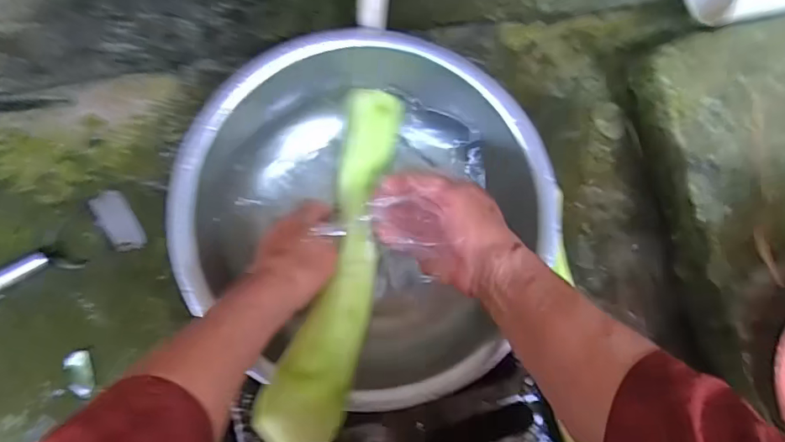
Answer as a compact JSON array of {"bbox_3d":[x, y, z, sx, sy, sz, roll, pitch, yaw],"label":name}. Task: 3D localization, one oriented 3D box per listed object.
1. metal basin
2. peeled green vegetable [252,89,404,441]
[{"bbox_3d":[-0.021,-0.014,0.473,0.314,0.097,0.297,1,81,-4],"label":"metal basin"},{"bbox_3d":[-0.041,0.021,0.424,0.060,0.049,0.312,11,58,-3],"label":"peeled green vegetable"}]

